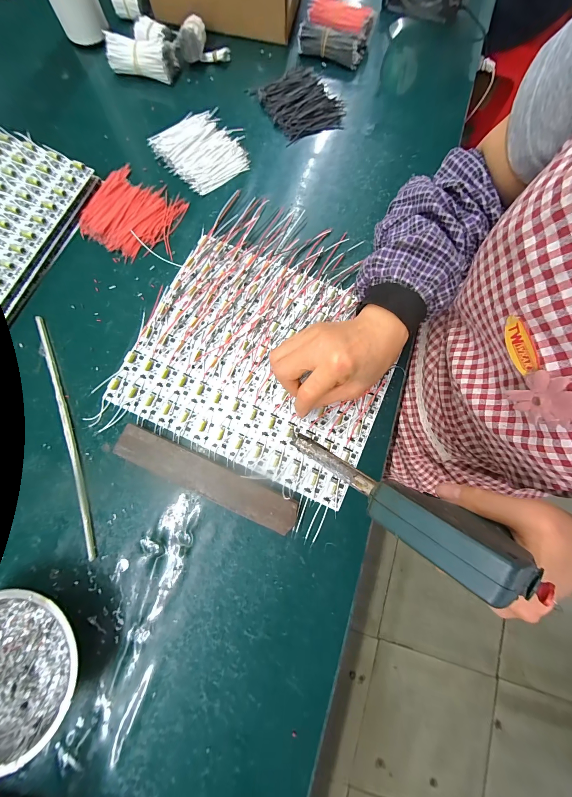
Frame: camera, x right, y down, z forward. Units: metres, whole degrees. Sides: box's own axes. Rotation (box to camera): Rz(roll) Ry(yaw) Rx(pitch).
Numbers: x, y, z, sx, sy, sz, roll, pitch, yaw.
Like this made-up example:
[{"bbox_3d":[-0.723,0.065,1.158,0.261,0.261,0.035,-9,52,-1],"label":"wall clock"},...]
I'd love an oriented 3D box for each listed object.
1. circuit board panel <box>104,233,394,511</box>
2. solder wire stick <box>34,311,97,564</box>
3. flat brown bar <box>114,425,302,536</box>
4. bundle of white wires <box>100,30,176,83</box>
[{"bbox_3d":[-0.027,-0.051,0.312,0.288,0.008,0.245,24,79,4],"label":"circuit board panel"},{"bbox_3d":[-0.244,0.033,0.292,0.012,0.008,0.273,-20,79,-5],"label":"solder wire stick"},{"bbox_3d":[-0.082,0.082,0.278,0.194,0.017,0.035,24,79,4],"label":"flat brown bar"},{"bbox_3d":[-0.208,-0.494,0.390,0.095,0.040,0.034,9,78,1],"label":"bundle of white wires"}]

